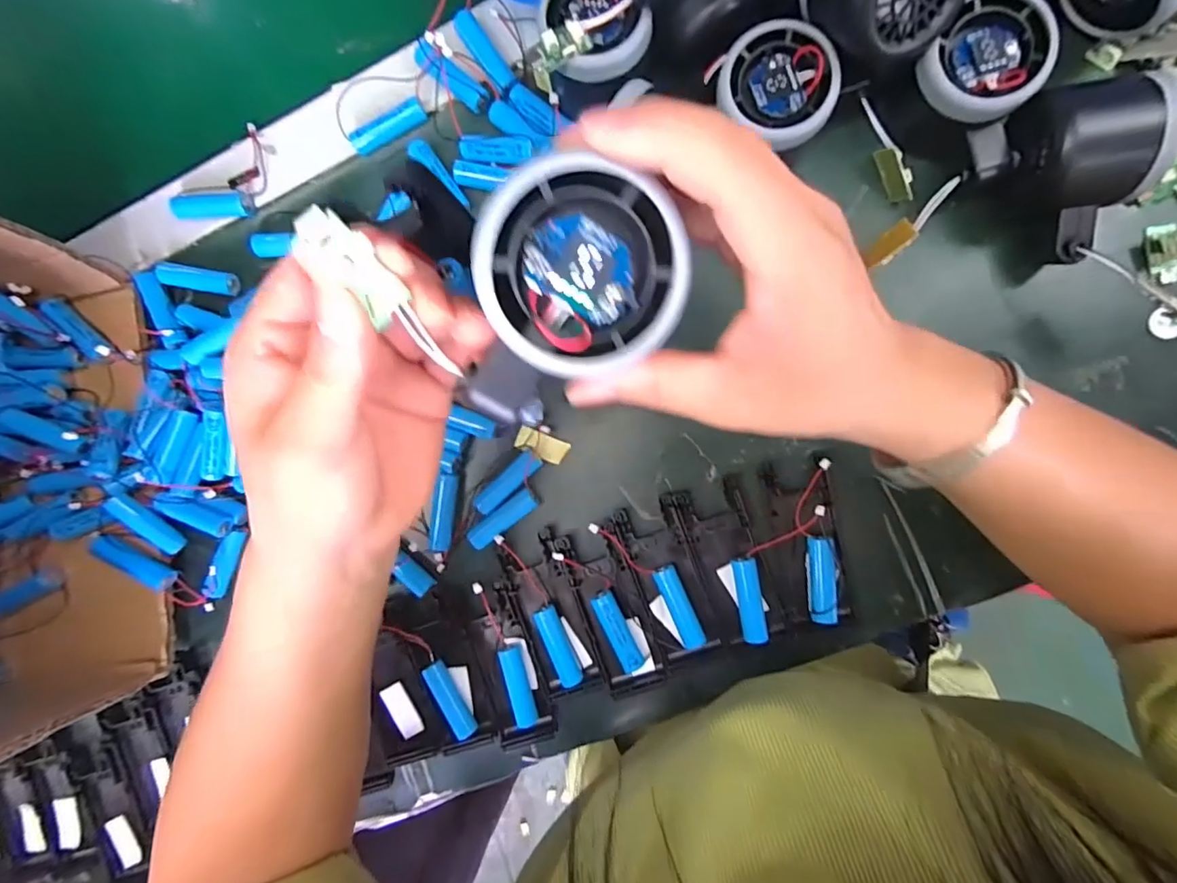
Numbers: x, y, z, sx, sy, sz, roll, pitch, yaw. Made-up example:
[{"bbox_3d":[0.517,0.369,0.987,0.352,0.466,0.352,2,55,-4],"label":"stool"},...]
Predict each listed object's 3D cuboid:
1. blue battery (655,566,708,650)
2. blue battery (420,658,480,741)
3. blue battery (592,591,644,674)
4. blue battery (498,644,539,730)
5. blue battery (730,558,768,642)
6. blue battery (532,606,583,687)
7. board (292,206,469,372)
[{"bbox_3d":[0.056,0.100,0.328,0.013,0.013,0.051,-24,91,7],"label":"blue battery"},{"bbox_3d":[-0.088,0.164,0.344,0.011,0.017,0.049,-32,90,7],"label":"blue battery"},{"bbox_3d":[0.018,0.115,0.330,0.014,0.013,0.049,-26,90,7],"label":"blue battery"},{"bbox_3d":[-0.043,0.152,0.340,0.013,0.016,0.050,-15,92,7],"label":"blue battery"},{"bbox_3d":[0.096,0.094,0.323,0.014,0.015,0.049,-9,93,7],"label":"blue battery"},{"bbox_3d":[-0.018,0.127,0.336,0.012,0.014,0.049,-23,91,7],"label":"blue battery"},{"bbox_3d":[-0.057,-0.040,0.152,0.013,0.010,0.055,-38,122,8],"label":"board"}]

